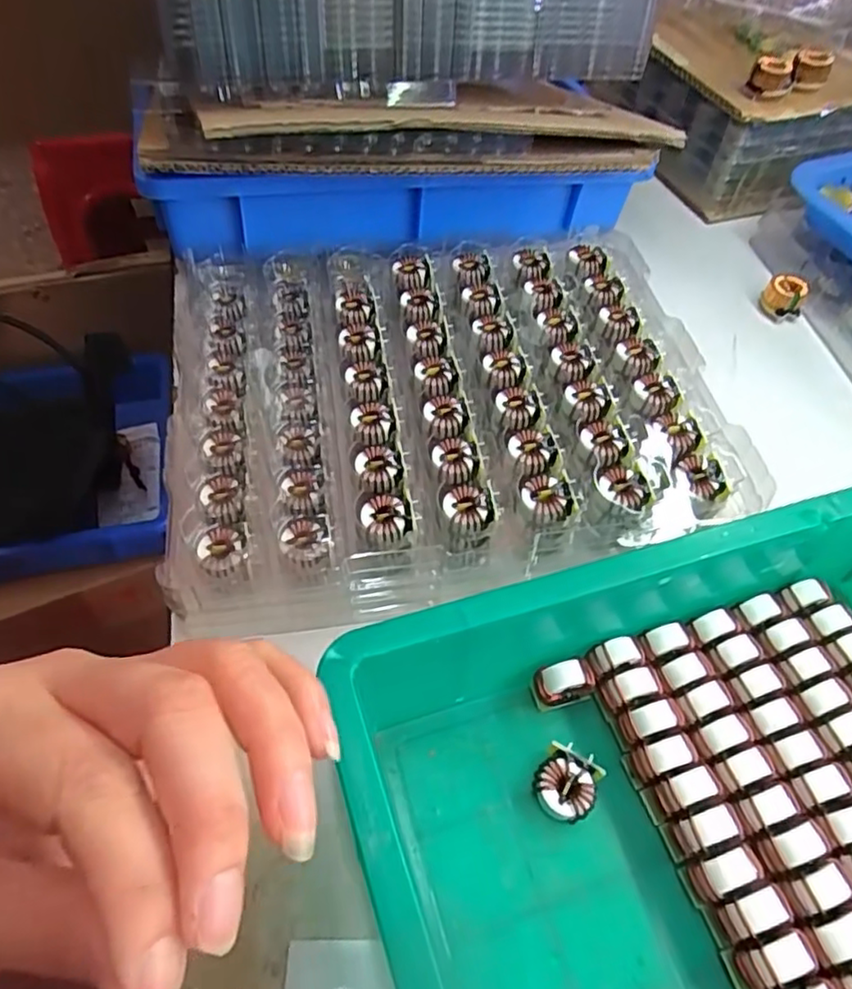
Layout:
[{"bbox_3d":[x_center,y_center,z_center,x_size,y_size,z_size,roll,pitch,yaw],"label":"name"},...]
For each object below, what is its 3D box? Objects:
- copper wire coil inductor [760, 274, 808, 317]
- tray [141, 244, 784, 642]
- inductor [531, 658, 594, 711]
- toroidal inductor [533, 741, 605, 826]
[{"bbox_3d":[0.263,-0.147,0.474,0.029,0.019,0.029,1,54,-1],"label":"copper wire coil inductor"},{"bbox_3d":[0.010,-0.065,0.379,0.304,0.025,0.262,-8,54,-7],"label":"tray"},{"bbox_3d":[0.063,0.088,0.298,0.026,0.027,0.015,-10,55,-8],"label":"inductor"},{"bbox_3d":[0.060,0.124,0.278,0.025,0.009,0.028,26,57,16],"label":"toroidal inductor"}]

